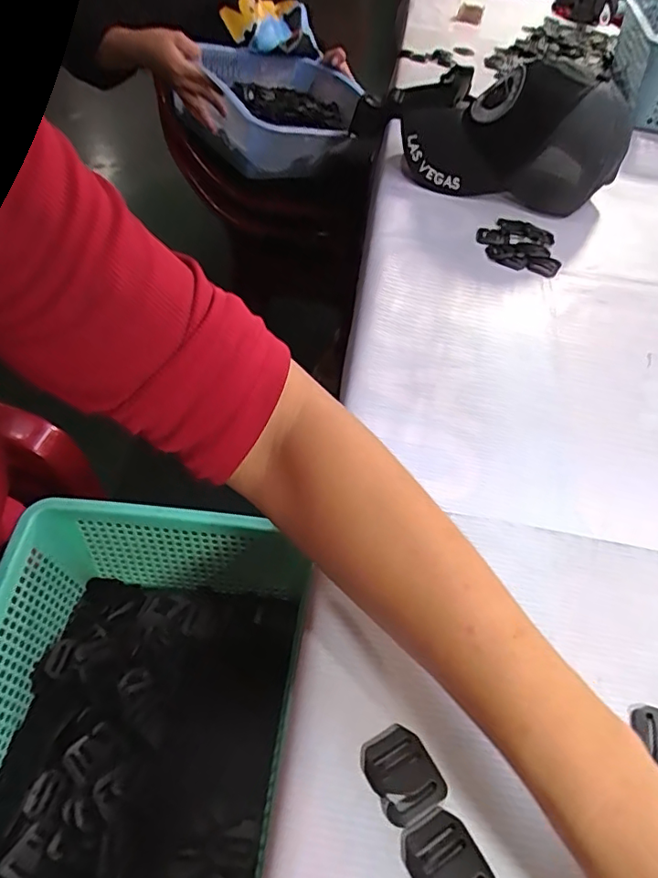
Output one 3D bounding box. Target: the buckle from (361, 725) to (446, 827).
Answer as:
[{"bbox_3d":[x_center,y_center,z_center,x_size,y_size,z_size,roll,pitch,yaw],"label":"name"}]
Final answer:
[{"bbox_3d":[0.034,0.157,0.257,0.031,0.004,0.037,-23,56,-24],"label":"buckle"}]

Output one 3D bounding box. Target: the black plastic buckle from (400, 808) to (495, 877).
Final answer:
[{"bbox_3d":[0.051,0.185,0.236,0.031,0.004,0.037,-24,56,-24],"label":"black plastic buckle"}]

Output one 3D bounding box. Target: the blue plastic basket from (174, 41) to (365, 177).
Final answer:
[{"bbox_3d":[-0.087,-0.558,0.902,0.253,0.108,0.351,11,50,4],"label":"blue plastic basket"}]

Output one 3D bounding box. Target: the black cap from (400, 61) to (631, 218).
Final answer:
[{"bbox_3d":[0.225,-0.365,0.643,0.253,0.127,0.157,13,49,4],"label":"black cap"}]

